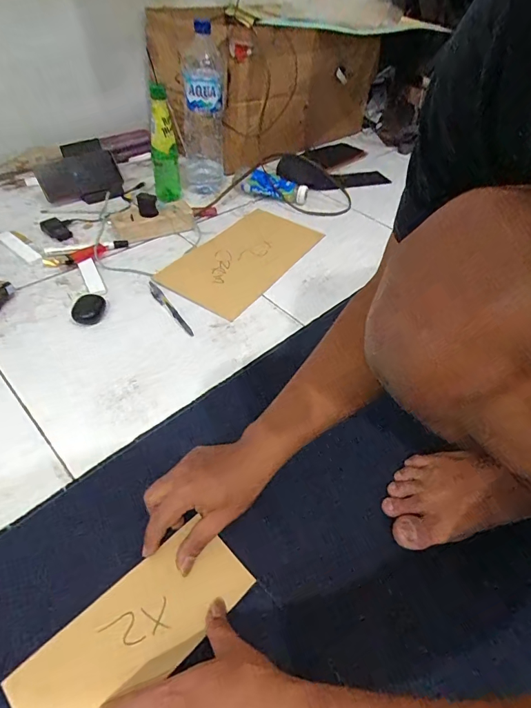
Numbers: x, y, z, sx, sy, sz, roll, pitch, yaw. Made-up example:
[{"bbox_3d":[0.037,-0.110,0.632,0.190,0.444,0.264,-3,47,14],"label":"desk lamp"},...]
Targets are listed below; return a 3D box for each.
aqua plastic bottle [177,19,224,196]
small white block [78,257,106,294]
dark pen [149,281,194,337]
[{"bbox_3d":[-0.136,-0.495,0.865,0.101,0.291,0.072,-2,47,-8],"label":"aqua plastic bottle"},{"bbox_3d":[-0.300,-0.135,0.701,0.026,0.006,0.094,-19,52,-22],"label":"small white block"},{"bbox_3d":[-0.157,-0.077,0.666,0.015,0.010,0.142,-24,54,-26],"label":"dark pen"}]

